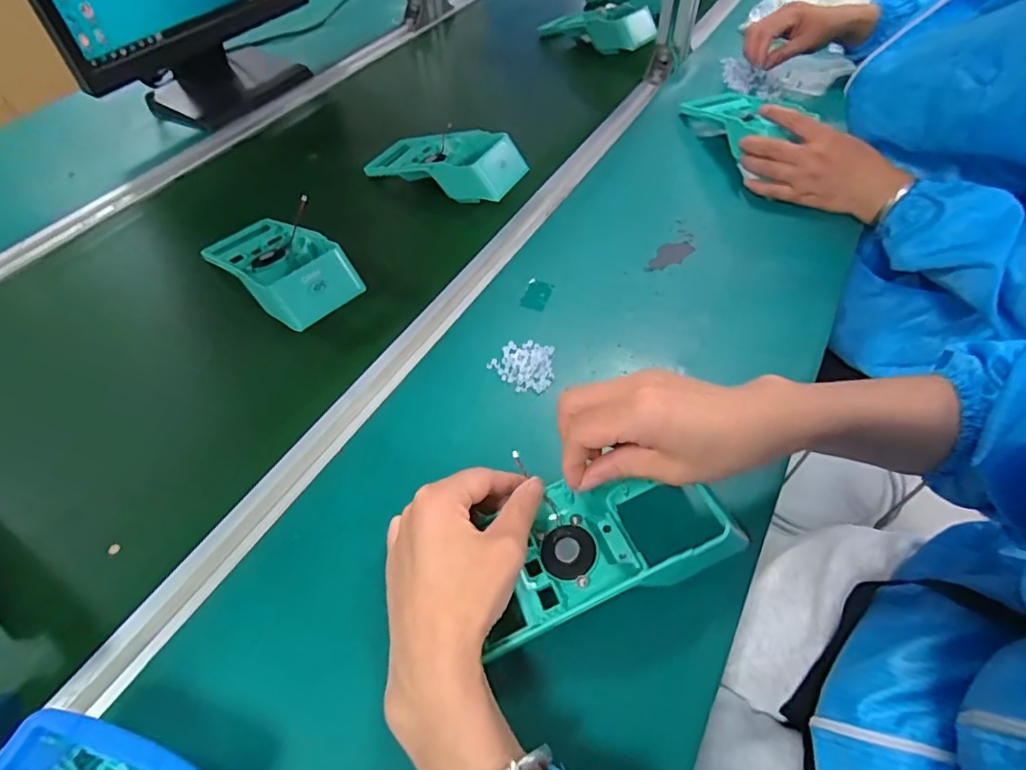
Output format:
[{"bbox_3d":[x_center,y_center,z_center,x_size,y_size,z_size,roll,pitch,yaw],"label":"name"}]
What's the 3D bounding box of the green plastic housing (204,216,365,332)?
[{"bbox_3d":[-0.227,-0.122,0.526,0.095,0.049,0.189,-38,61,-25],"label":"green plastic housing"}]

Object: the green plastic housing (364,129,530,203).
[{"bbox_3d":[-0.078,-0.265,0.641,0.183,0.053,0.087,24,57,19],"label":"green plastic housing"}]

